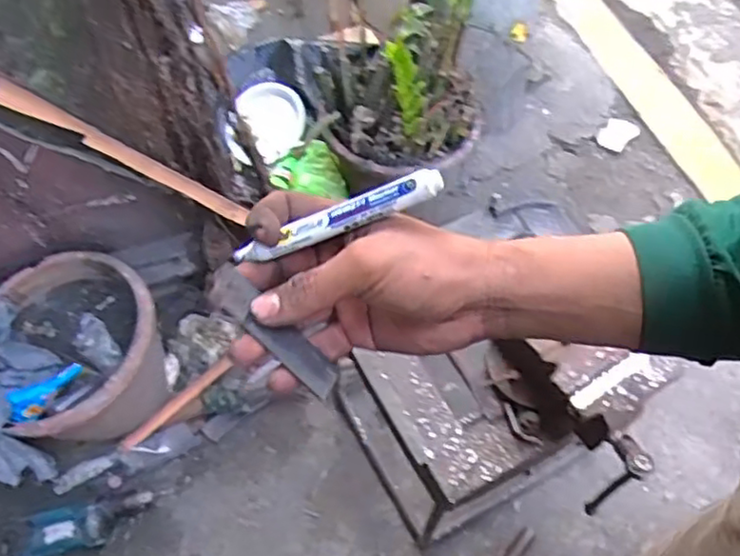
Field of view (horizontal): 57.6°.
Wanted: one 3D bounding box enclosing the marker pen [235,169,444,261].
[{"bbox_3d":[-0.020,-0.032,0.370,0.127,0.011,0.013,-19,57,18],"label":"marker pen"}]

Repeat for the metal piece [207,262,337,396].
[{"bbox_3d":[-0.052,0.028,0.369,0.087,0.007,0.026,41,39,-5],"label":"metal piece"}]

